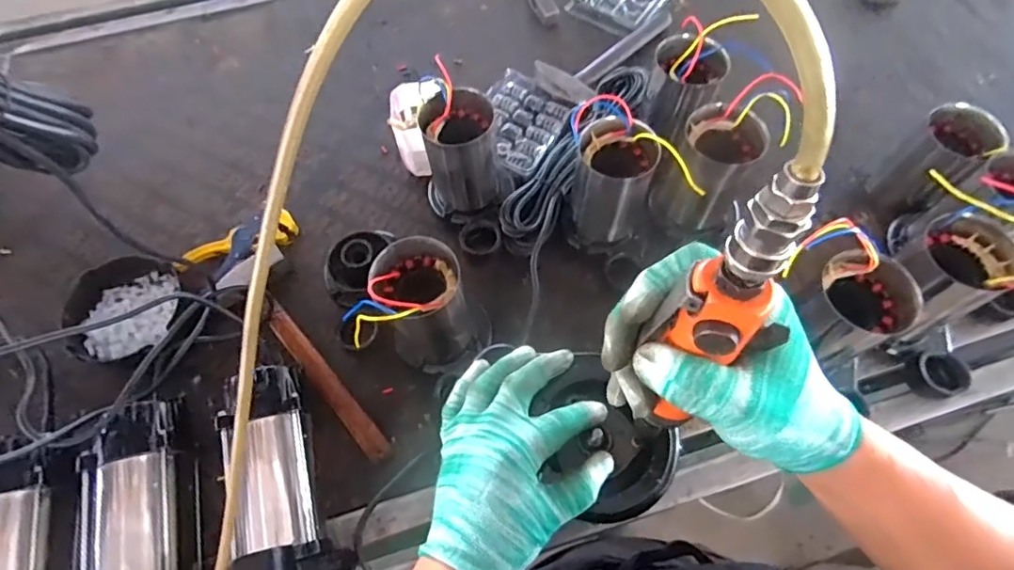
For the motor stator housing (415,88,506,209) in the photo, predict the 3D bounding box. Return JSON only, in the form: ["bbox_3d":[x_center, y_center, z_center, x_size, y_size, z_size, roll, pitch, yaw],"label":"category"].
[{"bbox_3d":[-0.052,-0.171,0.692,0.103,0.139,0.092,-9,64,-3],"label":"motor stator housing"}]

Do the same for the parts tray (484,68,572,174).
[{"bbox_3d":[0.017,-0.251,0.807,0.132,0.020,0.168,30,70,13],"label":"parts tray"}]

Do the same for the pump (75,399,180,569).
[{"bbox_3d":[-0.375,0.230,0.518,0.089,0.150,0.223,-22,68,-8],"label":"pump"}]

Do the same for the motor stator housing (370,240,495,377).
[{"bbox_3d":[-0.087,0.032,0.609,0.109,0.178,0.101,-1,64,1],"label":"motor stator housing"}]

